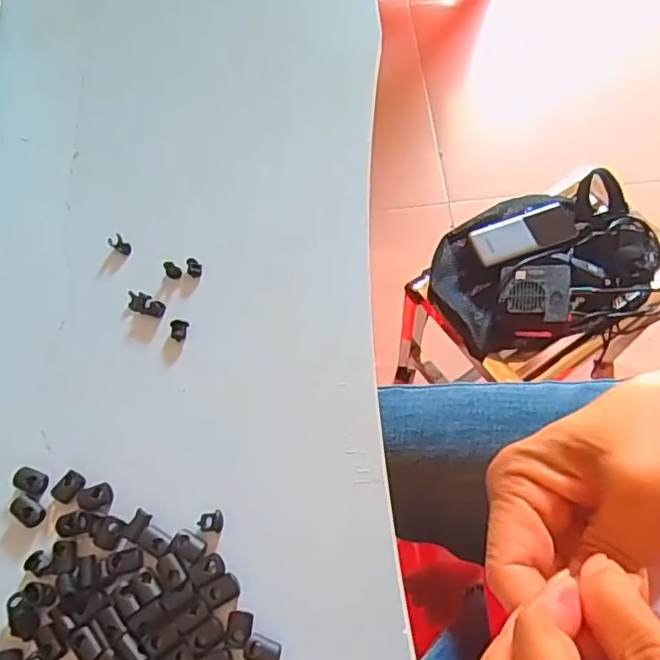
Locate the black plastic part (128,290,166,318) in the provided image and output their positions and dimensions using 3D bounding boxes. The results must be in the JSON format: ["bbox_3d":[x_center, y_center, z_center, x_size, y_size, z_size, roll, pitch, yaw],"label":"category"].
[{"bbox_3d":[-0.104,-0.015,0.329,0.024,0.004,0.011,17,68,10],"label":"black plastic part"}]

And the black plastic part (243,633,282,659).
[{"bbox_3d":[-0.029,0.138,0.251,0.015,0.004,0.011,18,68,11],"label":"black plastic part"}]

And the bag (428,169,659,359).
[{"bbox_3d":[0.263,-0.088,0.729,0.278,0.074,0.194,-18,66,-5],"label":"bag"}]

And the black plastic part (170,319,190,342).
[{"bbox_3d":[-0.082,0.000,0.320,0.009,0.004,0.012,-5,66,1],"label":"black plastic part"}]

